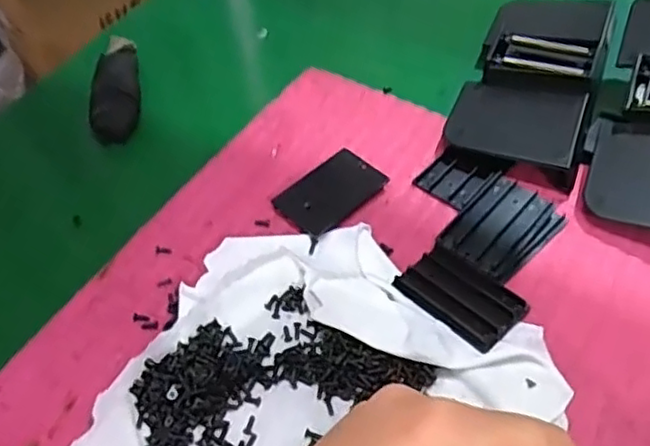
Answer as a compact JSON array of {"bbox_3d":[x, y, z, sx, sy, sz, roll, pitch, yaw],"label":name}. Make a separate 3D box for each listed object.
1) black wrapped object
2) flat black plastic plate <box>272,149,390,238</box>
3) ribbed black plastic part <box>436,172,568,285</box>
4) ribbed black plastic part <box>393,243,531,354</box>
[{"bbox_3d":[-0.134,-0.091,0.434,0.028,0.016,0.096,-7,52,0],"label":"black wrapped object"},{"bbox_3d":[0.003,-0.017,0.360,0.055,0.006,0.035,-39,59,-22],"label":"flat black plastic plate"},{"bbox_3d":[0.088,0.002,0.332,0.042,0.007,0.054,34,63,27],"label":"ribbed black plastic part"},{"bbox_3d":[0.064,0.034,0.312,0.036,0.005,0.054,-39,59,-22],"label":"ribbed black plastic part"}]

